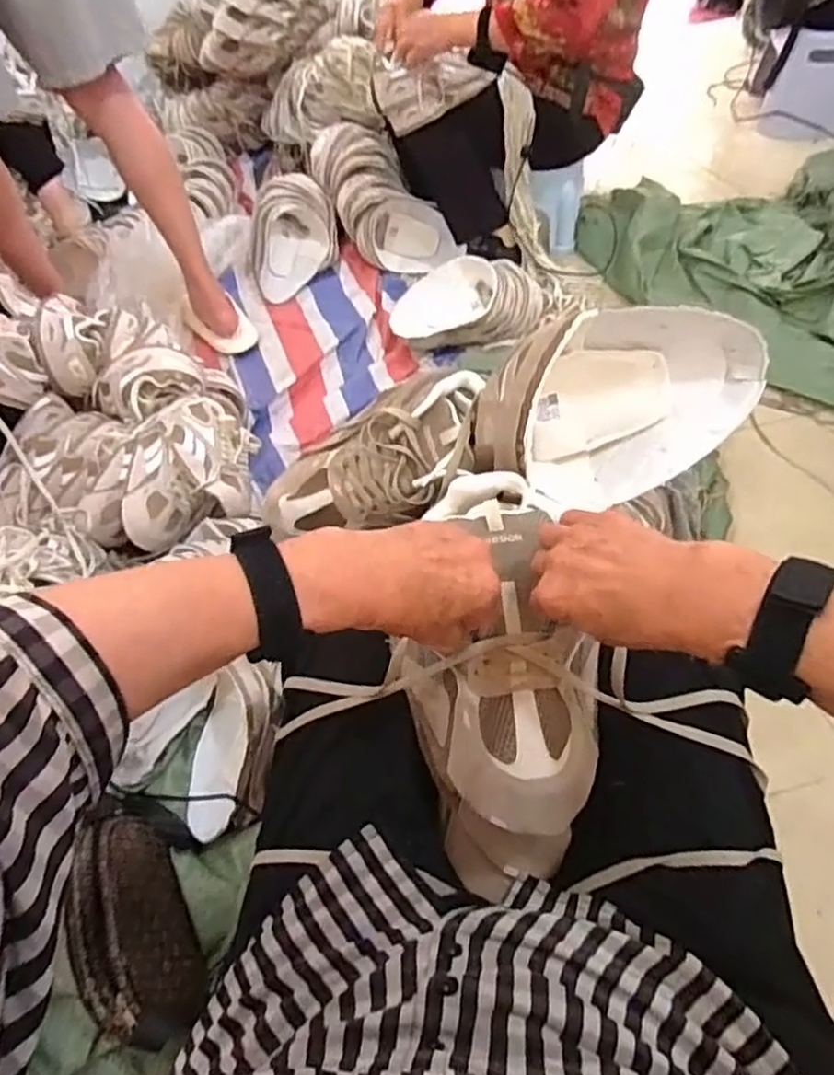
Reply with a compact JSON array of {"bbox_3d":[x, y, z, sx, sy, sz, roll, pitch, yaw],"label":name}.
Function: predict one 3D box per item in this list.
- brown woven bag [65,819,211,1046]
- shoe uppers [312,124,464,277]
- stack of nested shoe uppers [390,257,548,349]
[{"bbox_3d":[-0.314,0.433,0.746,0.110,0.110,0.233,-24,54,-13],"label":"brown woven bag"},{"bbox_3d":[-0.097,-0.821,1.653,0.173,0.127,0.443,-41,90,-24],"label":"shoe uppers"},{"bbox_3d":[0.108,-0.494,1.424,0.301,0.114,0.158,9,53,13],"label":"stack of nested shoe uppers"}]

